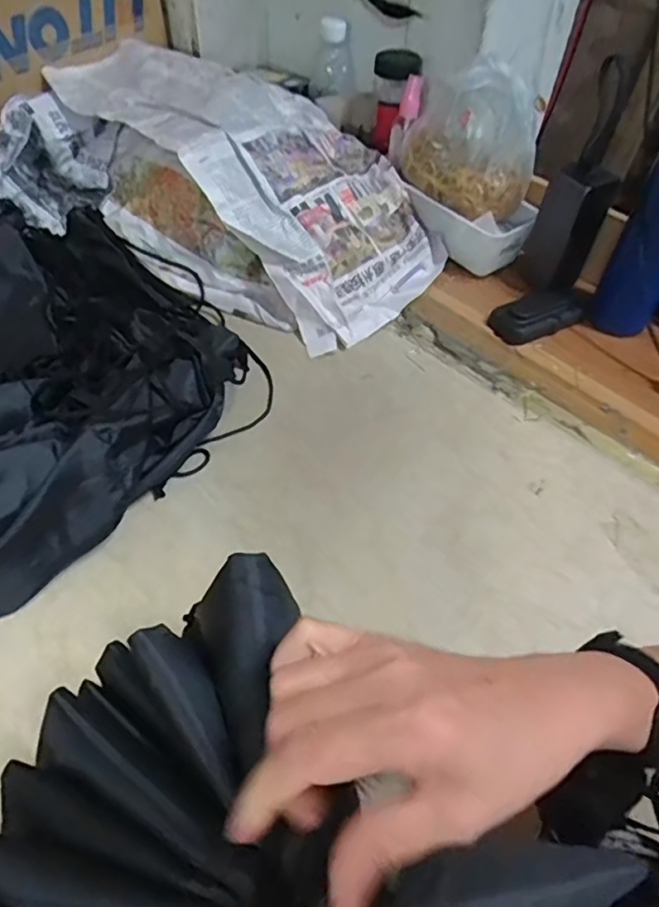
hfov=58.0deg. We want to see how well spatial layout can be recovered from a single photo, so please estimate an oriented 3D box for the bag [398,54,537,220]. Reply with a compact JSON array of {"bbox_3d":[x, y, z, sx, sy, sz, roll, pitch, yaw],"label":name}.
[{"bbox_3d":[0.147,-0.351,0.651,0.075,0.119,0.155,-38,63,-26],"label":"bag"}]

